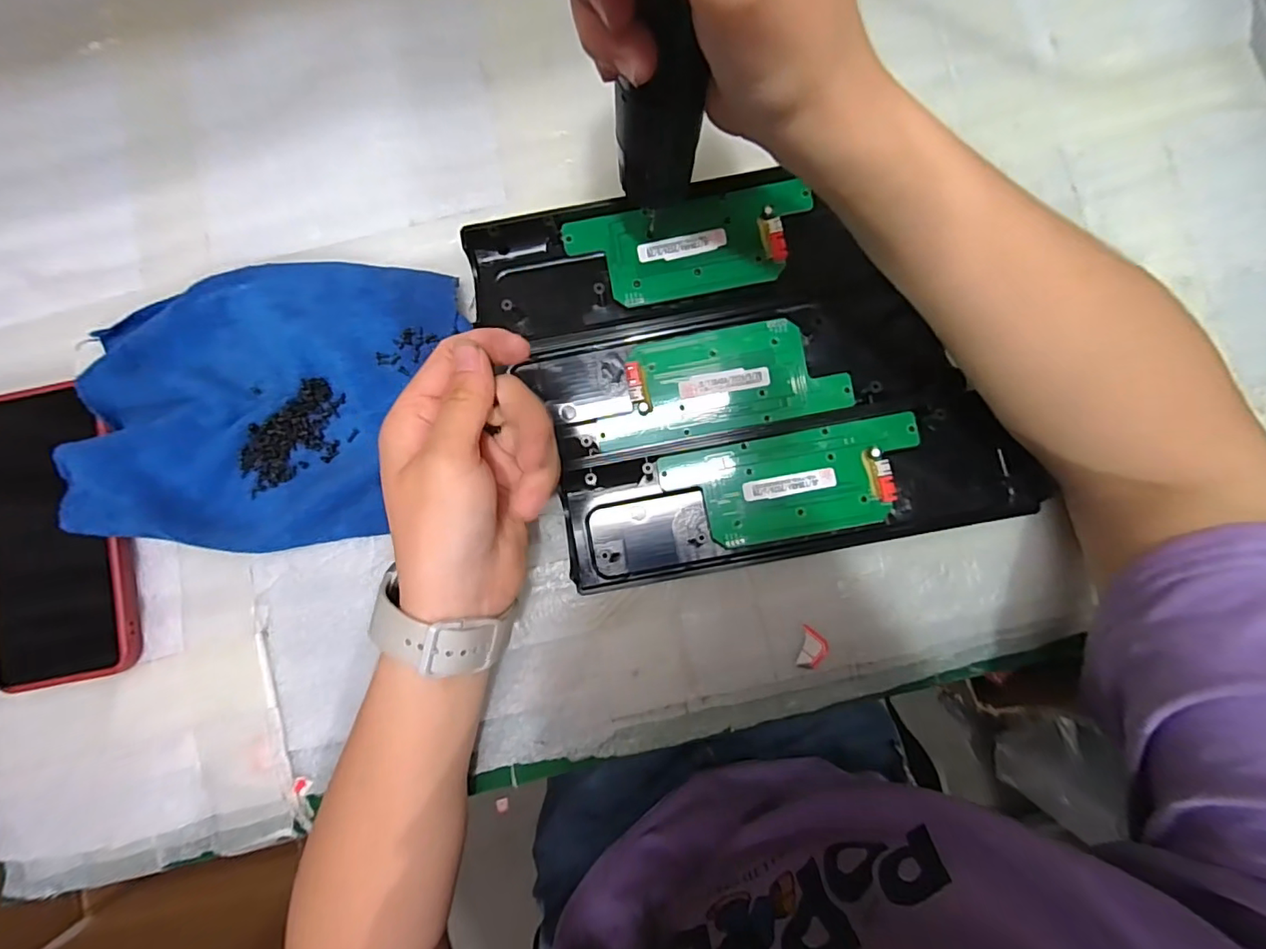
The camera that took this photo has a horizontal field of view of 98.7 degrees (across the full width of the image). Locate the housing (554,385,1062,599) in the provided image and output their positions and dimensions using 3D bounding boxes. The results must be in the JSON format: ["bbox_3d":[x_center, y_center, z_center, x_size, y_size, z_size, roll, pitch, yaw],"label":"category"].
[{"bbox_3d":[0.085,0.009,0.293,0.242,0.017,0.068,-11,84,1],"label":"housing"}]

